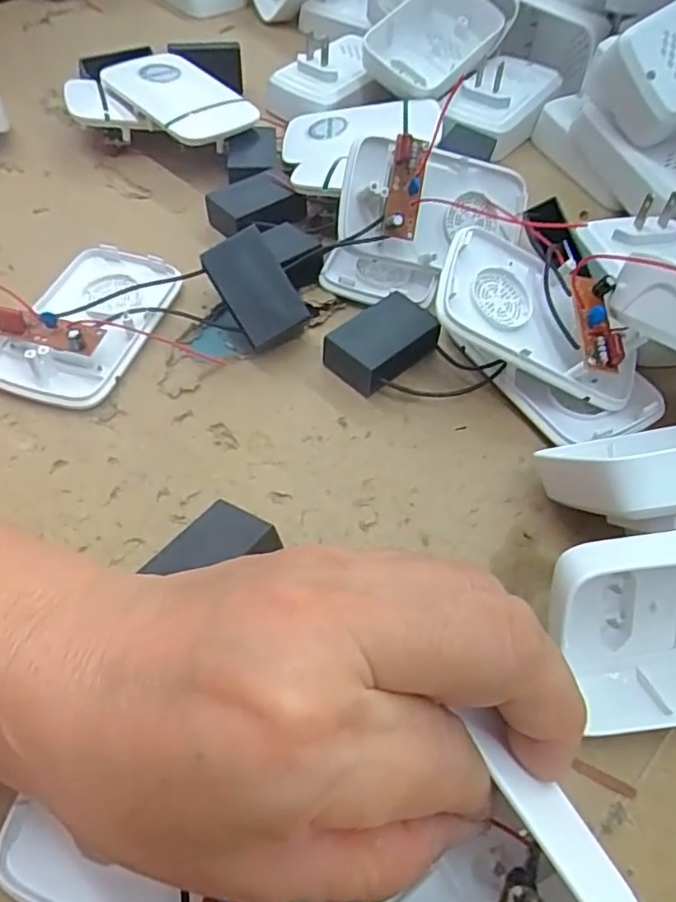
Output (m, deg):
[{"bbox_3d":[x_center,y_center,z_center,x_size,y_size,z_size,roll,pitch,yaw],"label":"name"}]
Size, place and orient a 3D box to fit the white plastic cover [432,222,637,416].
[{"bbox_3d":[0.085,-0.059,0.262,0.092,0.013,0.057,23,63,-11],"label":"white plastic cover"}]

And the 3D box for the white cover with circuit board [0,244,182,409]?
[{"bbox_3d":[-0.116,-0.064,0.285,0.061,0.024,0.094,11,55,6],"label":"white cover with circuit board"}]

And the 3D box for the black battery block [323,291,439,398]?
[{"bbox_3d":[0.019,-0.048,0.279,0.048,0.020,0.030,-38,64,-25],"label":"black battery block"}]

